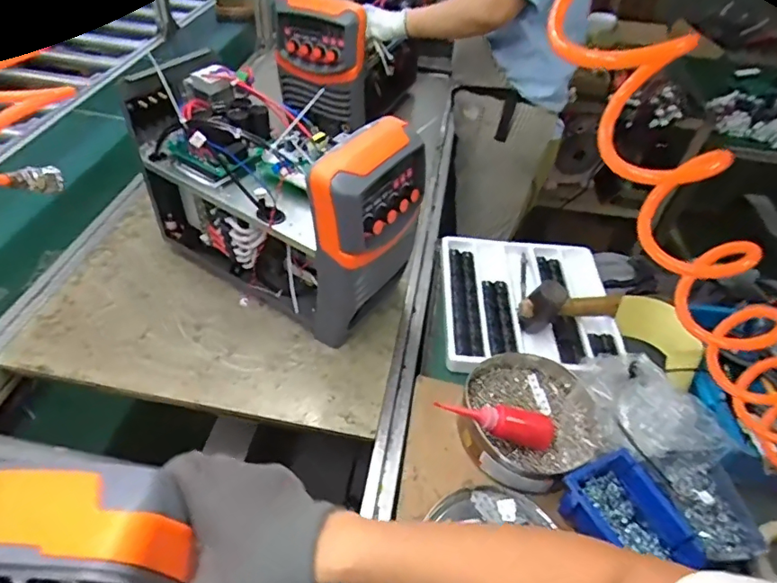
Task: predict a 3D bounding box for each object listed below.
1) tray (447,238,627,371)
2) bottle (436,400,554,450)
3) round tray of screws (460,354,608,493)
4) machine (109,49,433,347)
[{"bbox_3d":[0.250,0.022,0.913,0.306,0.058,0.315,2,49,2],"label":"tray"},{"bbox_3d":[0.146,0.171,0.691,0.172,0.040,0.048,21,90,-10],"label":"bottle"},{"bbox_3d":[0.197,0.177,0.730,0.197,0.076,0.197,4,46,-4],"label":"round tray of screws"},{"bbox_3d":[-0.192,-0.155,0.839,0.469,0.345,0.193,28,49,18],"label":"machine"}]

